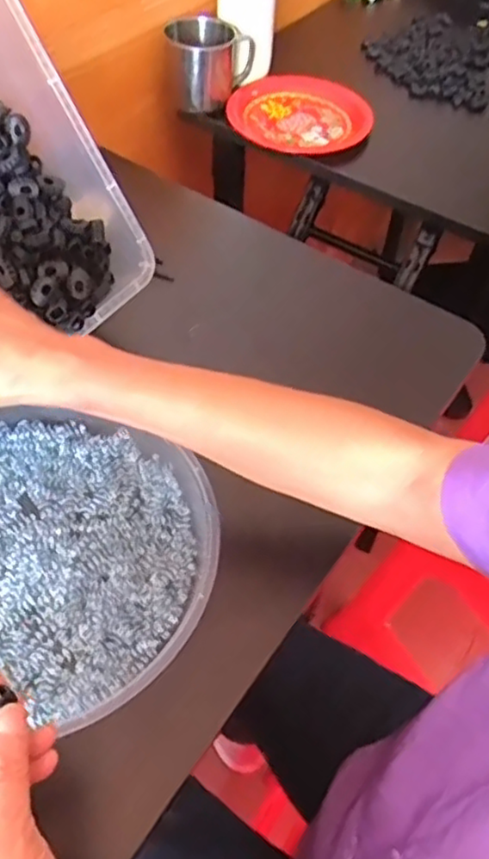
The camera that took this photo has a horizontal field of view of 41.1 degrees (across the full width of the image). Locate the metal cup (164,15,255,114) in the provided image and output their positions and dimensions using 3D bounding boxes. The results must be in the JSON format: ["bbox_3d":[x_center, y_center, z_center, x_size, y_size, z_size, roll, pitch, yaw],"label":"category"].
[{"bbox_3d":[-0.041,-0.426,0.764,0.098,0.078,0.070,6,53,-1],"label":"metal cup"}]

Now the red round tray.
[{"bbox_3d":[0.069,-0.382,0.780,0.161,0.023,0.161,2,53,-3],"label":"red round tray"}]

